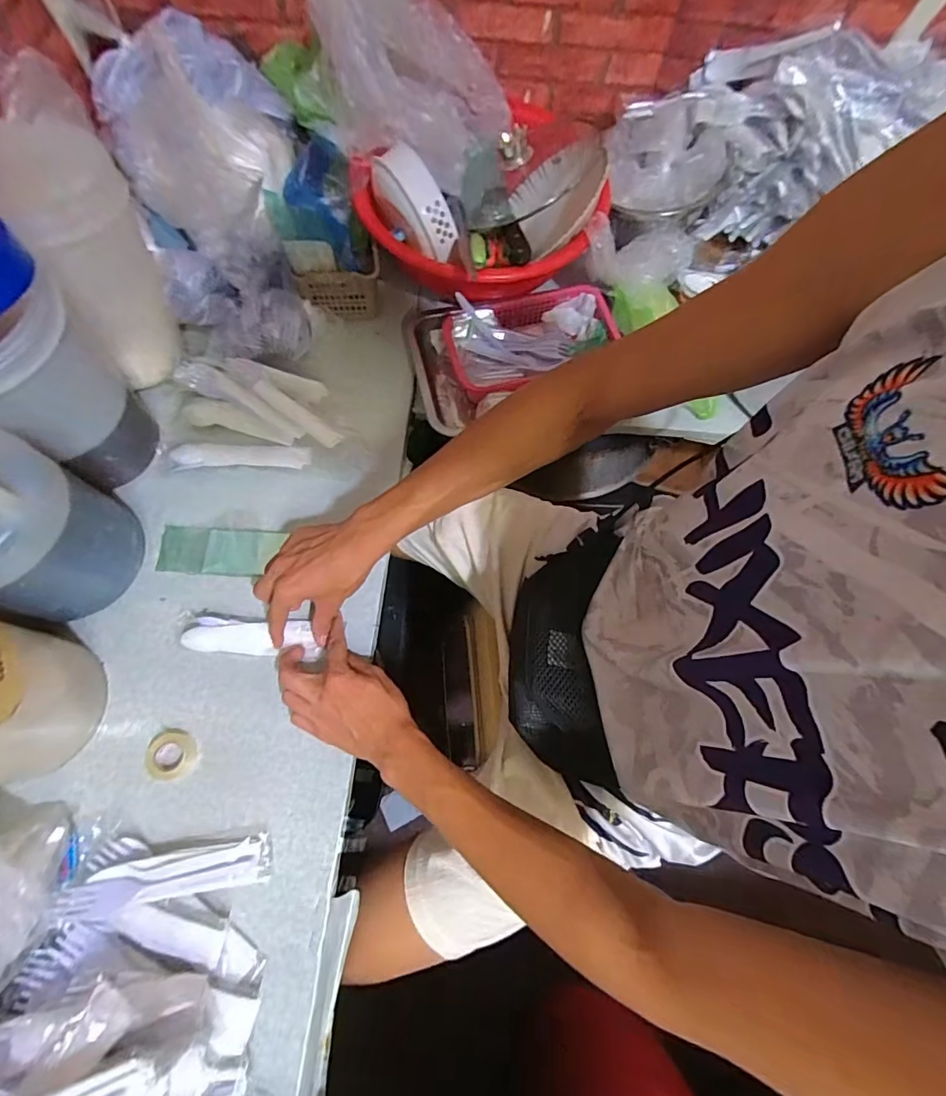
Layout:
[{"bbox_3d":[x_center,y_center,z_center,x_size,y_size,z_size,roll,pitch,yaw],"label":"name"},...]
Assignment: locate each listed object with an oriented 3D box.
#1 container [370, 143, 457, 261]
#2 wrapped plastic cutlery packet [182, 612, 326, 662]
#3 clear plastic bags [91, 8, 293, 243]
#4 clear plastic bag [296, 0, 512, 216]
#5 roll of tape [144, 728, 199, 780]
[{"bbox_3d":[-0.066,-0.433,0.598,0.055,0.048,0.127,-48,113,-16],"label":"container"},{"bbox_3d":[-0.245,0.098,0.536,0.146,0.019,0.043,6,70,-5],"label":"wrapped plastic cutlery packet"},{"bbox_3d":[-0.330,-0.507,0.574,0.216,0.105,0.280,-21,73,-10],"label":"clear plastic bags"},{"bbox_3d":[-0.087,-0.585,0.604,0.253,0.202,0.121,0,70,-2],"label":"clear plastic bag"},{"bbox_3d":[-0.311,0.211,0.490,0.044,0.014,0.049,-9,71,-6],"label":"roll of tape"}]

